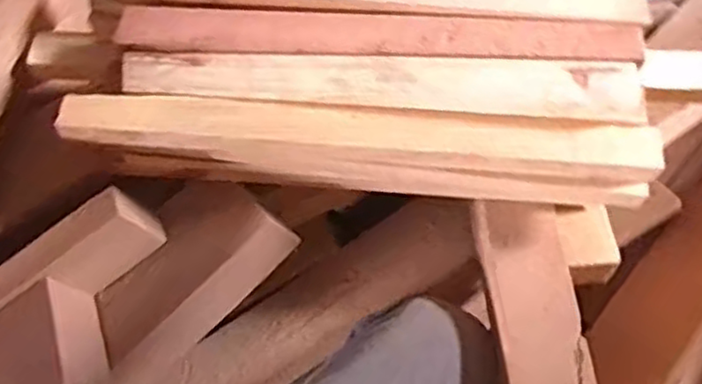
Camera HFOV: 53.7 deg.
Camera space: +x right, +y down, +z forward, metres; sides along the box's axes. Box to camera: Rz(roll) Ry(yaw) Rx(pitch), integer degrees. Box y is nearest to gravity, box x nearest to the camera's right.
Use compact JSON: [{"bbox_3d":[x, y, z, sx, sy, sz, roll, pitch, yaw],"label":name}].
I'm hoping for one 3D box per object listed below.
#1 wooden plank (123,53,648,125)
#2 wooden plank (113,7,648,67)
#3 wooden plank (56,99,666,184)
[{"bbox_3d":[0.025,-0.093,0.602,0.451,0.022,0.047,3,71,4],"label":"wooden plank"},{"bbox_3d":[0.022,-0.135,0.605,0.448,0.032,0.040,2,71,3],"label":"wooden plank"},{"bbox_3d":[0.008,-0.045,0.601,0.510,0.046,0.046,3,71,4],"label":"wooden plank"}]

